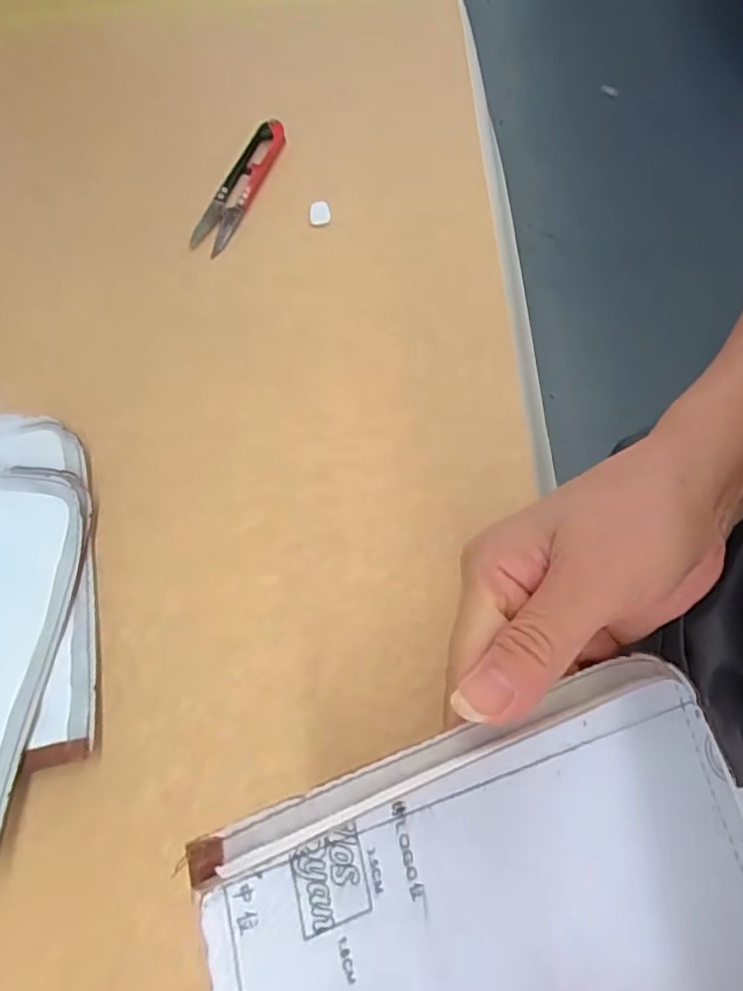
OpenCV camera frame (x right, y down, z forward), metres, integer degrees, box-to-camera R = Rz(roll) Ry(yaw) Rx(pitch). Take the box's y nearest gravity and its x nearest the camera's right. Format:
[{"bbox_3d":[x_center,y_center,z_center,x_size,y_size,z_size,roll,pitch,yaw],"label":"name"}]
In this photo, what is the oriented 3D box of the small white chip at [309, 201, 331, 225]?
[{"bbox_3d":[-0.033,-0.180,0.402,0.013,0.004,0.017,1,75,-11],"label":"small white chip"}]

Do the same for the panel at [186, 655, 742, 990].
[{"bbox_3d":[0.058,0.124,0.185,0.202,0.012,0.119,-10,73,-29],"label":"panel"}]

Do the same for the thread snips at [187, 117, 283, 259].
[{"bbox_3d":[-0.085,-0.202,0.409,0.023,0.011,0.103,21,72,6],"label":"thread snips"}]

